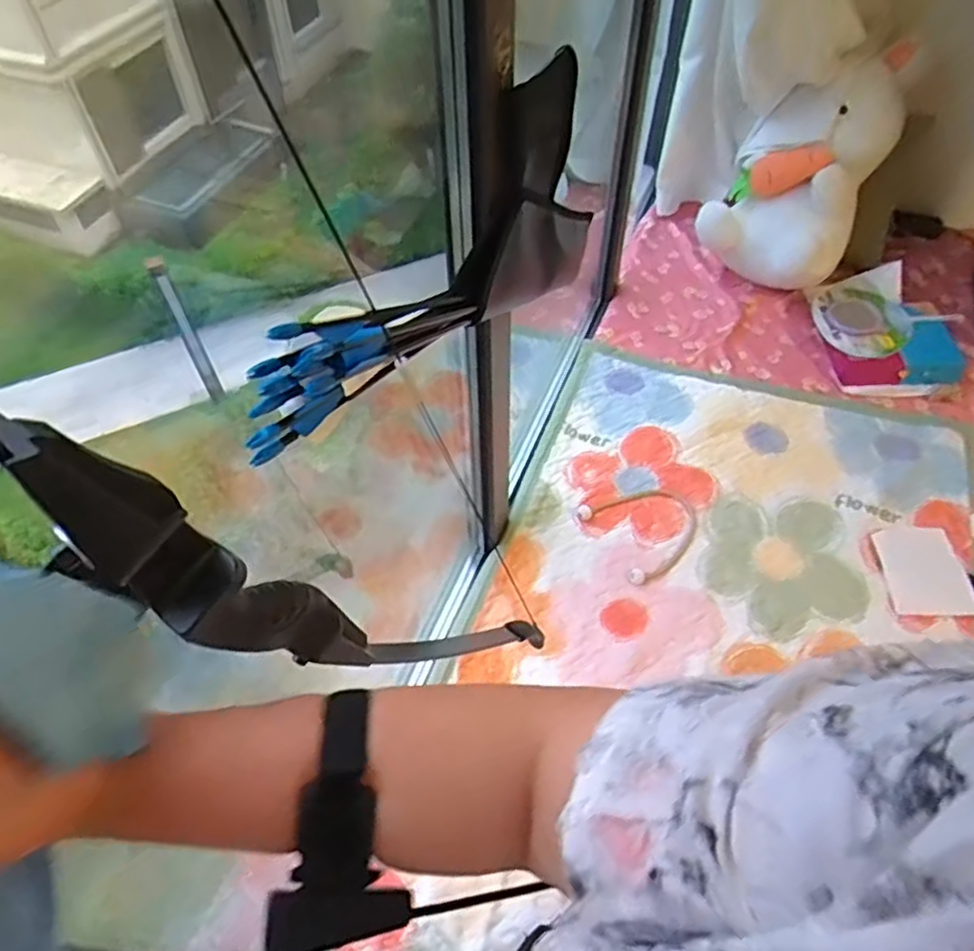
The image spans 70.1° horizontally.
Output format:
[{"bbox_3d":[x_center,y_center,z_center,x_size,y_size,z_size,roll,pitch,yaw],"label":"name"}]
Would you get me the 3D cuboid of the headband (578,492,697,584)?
[{"bbox_3d":[0.296,0.094,1.270,0.193,0.019,0.174,-25,56,-17],"label":"headband"}]

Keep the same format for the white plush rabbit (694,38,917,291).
[{"bbox_3d":[0.689,-0.668,1.541,0.321,0.495,0.197,20,56,16],"label":"white plush rabbit"}]

